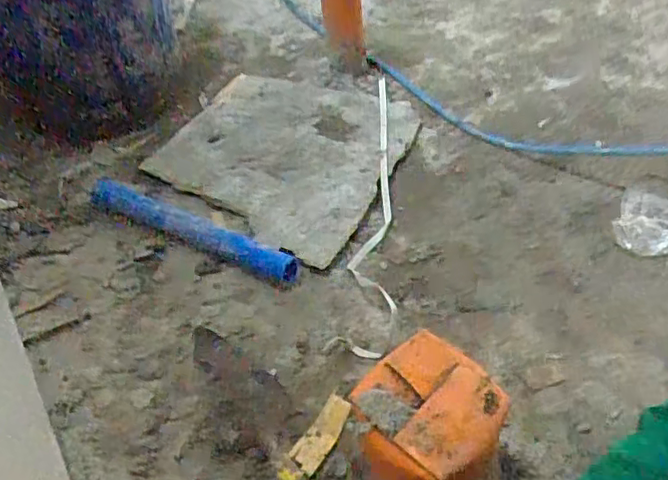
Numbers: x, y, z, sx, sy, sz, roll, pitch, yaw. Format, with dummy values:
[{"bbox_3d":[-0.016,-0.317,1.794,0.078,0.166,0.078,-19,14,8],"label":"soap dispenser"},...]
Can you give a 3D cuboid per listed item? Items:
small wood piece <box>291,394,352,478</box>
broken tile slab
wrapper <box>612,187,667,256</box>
[{"bbox_3d":[-0.010,0.181,0.589,0.031,0.004,0.076,17,52,36],"label":"small wood piece"},{"bbox_3d":[-0.074,-0.131,0.866,0.306,0.019,0.320,21,52,19],"label":"broken tile slab"},{"bbox_3d":[0.400,-0.017,0.748,0.115,0.017,0.104,23,53,20],"label":"wrapper"}]

